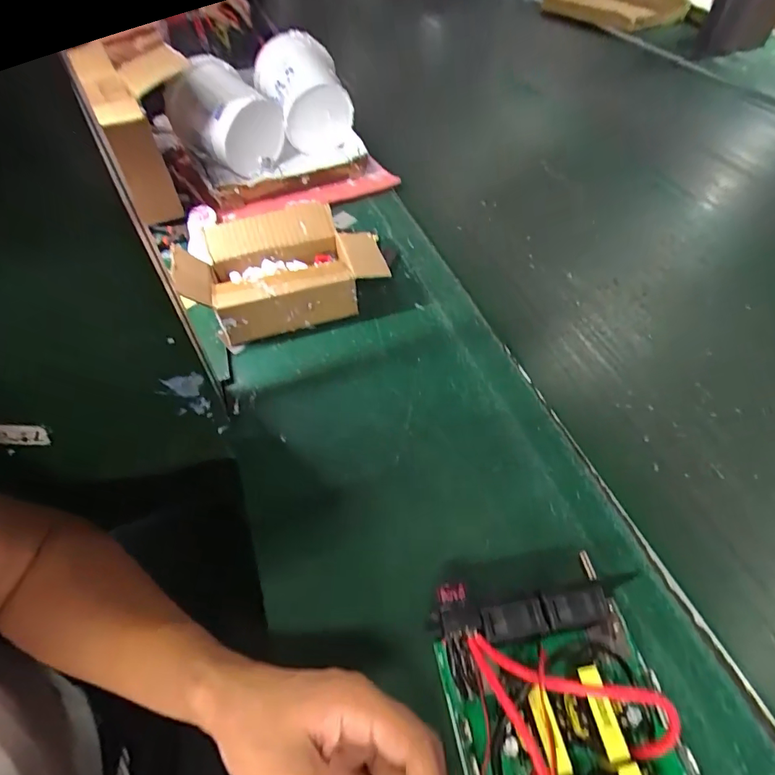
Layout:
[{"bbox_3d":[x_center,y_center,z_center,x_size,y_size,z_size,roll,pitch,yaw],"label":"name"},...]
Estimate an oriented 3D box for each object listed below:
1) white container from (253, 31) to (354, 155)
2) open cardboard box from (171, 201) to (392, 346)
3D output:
[{"bbox_3d":[-0.127,-0.437,0.684,0.132,0.126,0.151,-9,53,-8],"label":"white container"},{"bbox_3d":[-0.118,-0.130,0.506,0.204,0.071,0.136,-20,55,-16],"label":"open cardboard box"}]

